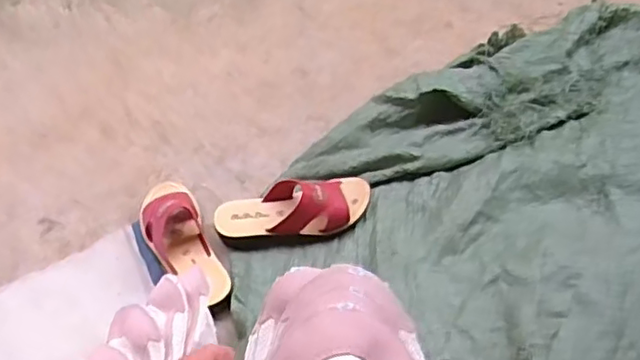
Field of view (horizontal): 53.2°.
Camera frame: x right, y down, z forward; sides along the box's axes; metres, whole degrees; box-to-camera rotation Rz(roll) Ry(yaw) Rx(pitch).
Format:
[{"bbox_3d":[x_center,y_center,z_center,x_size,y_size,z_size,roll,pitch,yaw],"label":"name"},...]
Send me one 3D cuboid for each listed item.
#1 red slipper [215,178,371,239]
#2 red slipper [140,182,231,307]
[{"bbox_3d":[-0.038,0.036,0.932,0.229,0.069,0.089,-9,53,-4],"label":"red slipper"},{"bbox_3d":[-0.199,0.088,0.910,0.086,0.063,0.231,-23,55,-14],"label":"red slipper"}]

